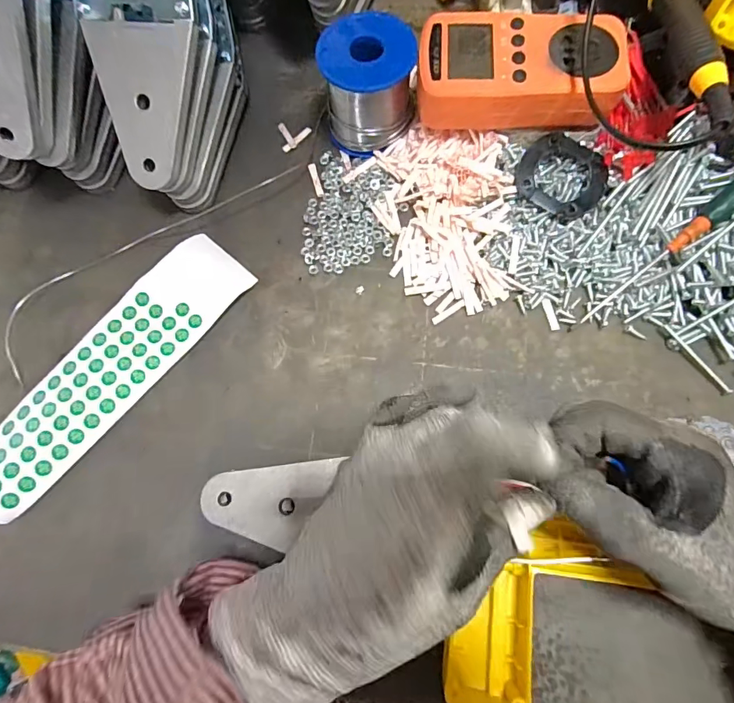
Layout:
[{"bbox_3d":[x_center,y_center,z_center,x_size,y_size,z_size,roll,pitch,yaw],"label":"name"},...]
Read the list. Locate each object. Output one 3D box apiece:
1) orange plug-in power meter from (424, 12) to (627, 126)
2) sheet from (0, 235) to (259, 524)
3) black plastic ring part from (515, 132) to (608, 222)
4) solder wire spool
[{"bbox_3d":[0.098,-0.183,0.291,0.127,0.033,0.070,-2,75,1],"label":"orange plug-in power meter"},{"bbox_3d":[-0.173,0.008,0.299,0.066,0.013,0.217,41,80,11],"label":"sheet"},{"bbox_3d":[0.133,-0.120,0.304,0.058,0.010,0.052,36,90,5],"label":"black plastic ring part"},{"bbox_3d":[0.002,-0.184,0.315,0.061,0.065,0.057,0,75,2],"label":"solder wire spool"}]

